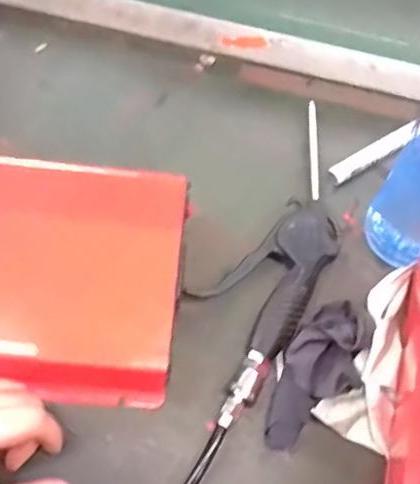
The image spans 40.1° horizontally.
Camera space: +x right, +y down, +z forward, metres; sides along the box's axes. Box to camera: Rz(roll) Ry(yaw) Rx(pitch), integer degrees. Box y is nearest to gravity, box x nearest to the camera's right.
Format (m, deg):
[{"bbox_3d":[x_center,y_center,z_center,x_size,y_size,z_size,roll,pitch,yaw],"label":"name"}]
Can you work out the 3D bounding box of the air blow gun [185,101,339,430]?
[{"bbox_3d":[0.052,0.014,0.457,0.080,0.023,0.252,31,68,9],"label":"air blow gun"}]

